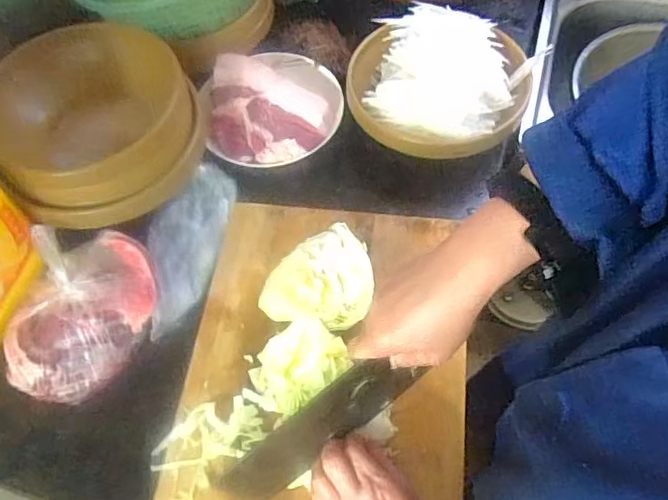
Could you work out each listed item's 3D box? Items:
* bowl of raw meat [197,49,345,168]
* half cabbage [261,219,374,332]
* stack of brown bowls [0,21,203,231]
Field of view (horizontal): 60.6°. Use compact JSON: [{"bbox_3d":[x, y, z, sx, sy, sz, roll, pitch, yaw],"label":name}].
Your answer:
[{"bbox_3d":[-0.083,-0.189,0.746,0.179,0.052,0.181,-1,60,2],"label":"bowl of raw meat"},{"bbox_3d":[-0.016,0.032,0.601,0.108,0.065,0.098,0,60,3],"label":"half cabbage"},{"bbox_3d":[-0.268,-0.149,0.674,0.200,0.138,0.257,-7,60,-1],"label":"stack of brown bowls"}]

